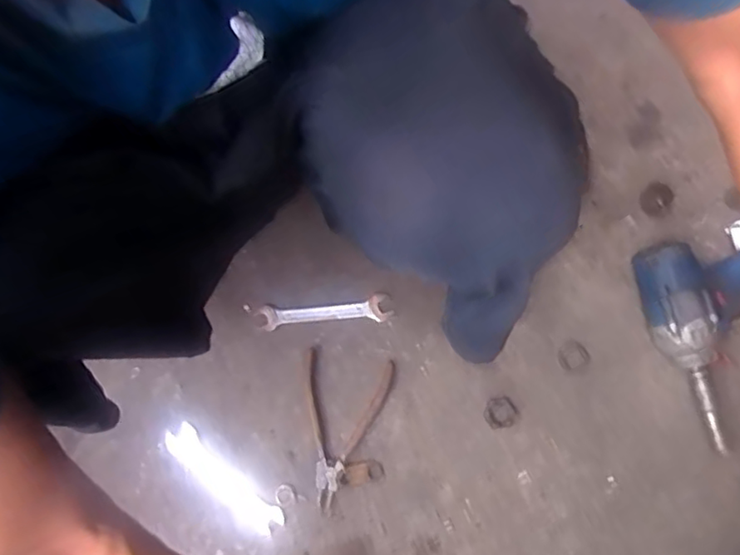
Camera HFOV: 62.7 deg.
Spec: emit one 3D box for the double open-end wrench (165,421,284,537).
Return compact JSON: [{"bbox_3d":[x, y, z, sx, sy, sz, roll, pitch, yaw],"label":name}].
[{"bbox_3d":[-0.150,0.206,0.616,0.142,0.004,0.032,41,81,9],"label":"double open-end wrench"}]

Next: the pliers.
[{"bbox_3d":[-0.035,0.158,0.621,0.091,0.007,0.154,12,77,4],"label":"pliers"}]

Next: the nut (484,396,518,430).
[{"bbox_3d":[0.131,0.136,0.607,0.031,0.011,0.030,0,77,1],"label":"nut"}]

